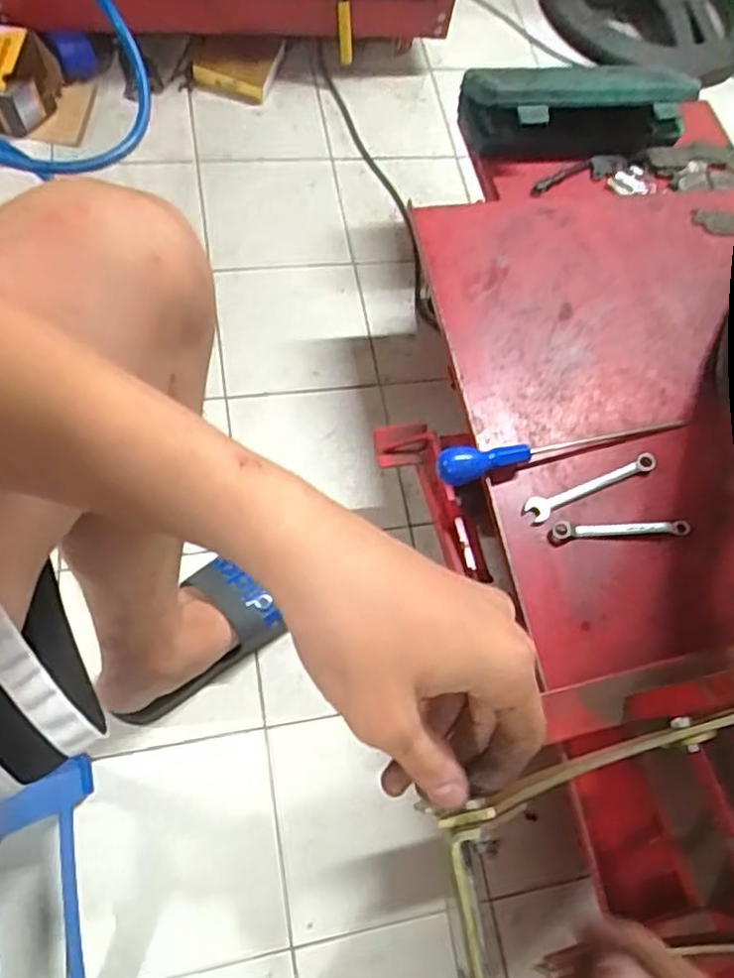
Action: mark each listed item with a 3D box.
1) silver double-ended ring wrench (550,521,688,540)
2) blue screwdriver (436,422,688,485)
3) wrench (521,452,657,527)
[{"bbox_3d":[0.239,0.038,0.642,0.129,0.007,0.016,1,67,-8],"label":"silver double-ended ring wrench"},{"bbox_3d":[0.193,-0.045,0.655,0.264,0.036,0.029,-12,70,-13],"label":"blue screwdriver"},{"bbox_3d":[0.217,-0.003,0.658,0.148,0.005,0.023,-22,72,-16],"label":"wrench"}]

